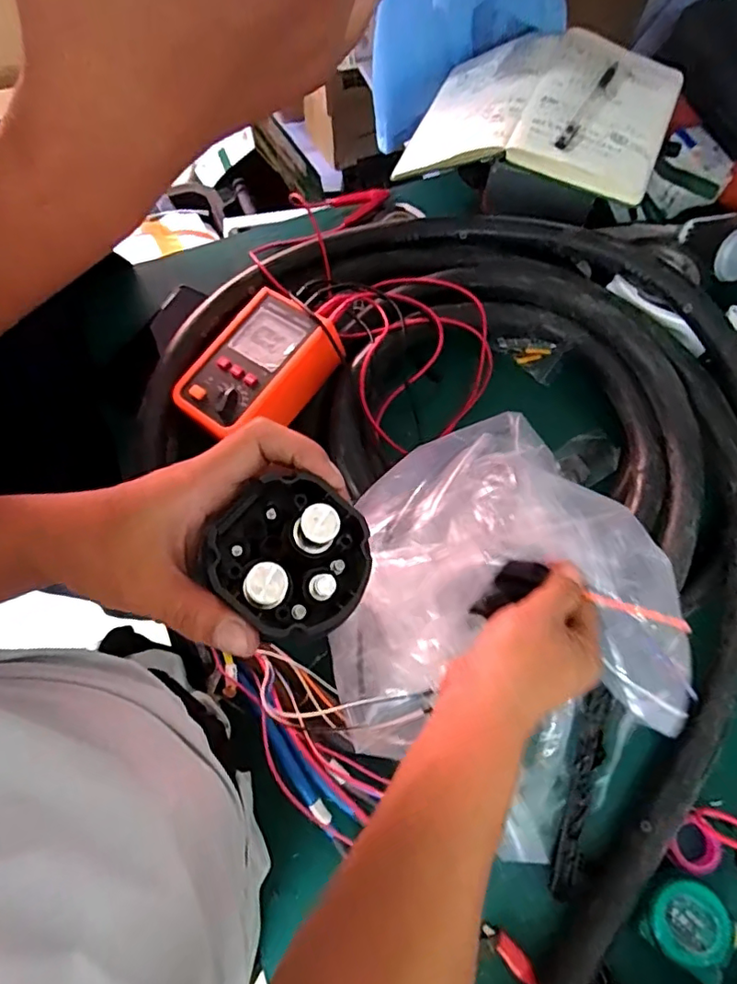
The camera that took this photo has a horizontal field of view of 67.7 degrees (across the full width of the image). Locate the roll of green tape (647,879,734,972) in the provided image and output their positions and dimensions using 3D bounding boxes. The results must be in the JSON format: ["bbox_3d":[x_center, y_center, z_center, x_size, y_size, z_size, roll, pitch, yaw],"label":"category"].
[{"bbox_3d":[0.252,0.339,0.427,0.056,0.012,0.055,-32,73,-12],"label":"roll of green tape"}]

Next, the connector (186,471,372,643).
[{"bbox_3d":[-0.035,0.029,0.247,0.071,0.034,0.064,40,74,13],"label":"connector"}]

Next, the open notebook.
[{"bbox_3d":[0.187,-0.417,0.615,0.267,0.078,0.212,20,70,7],"label":"open notebook"}]

